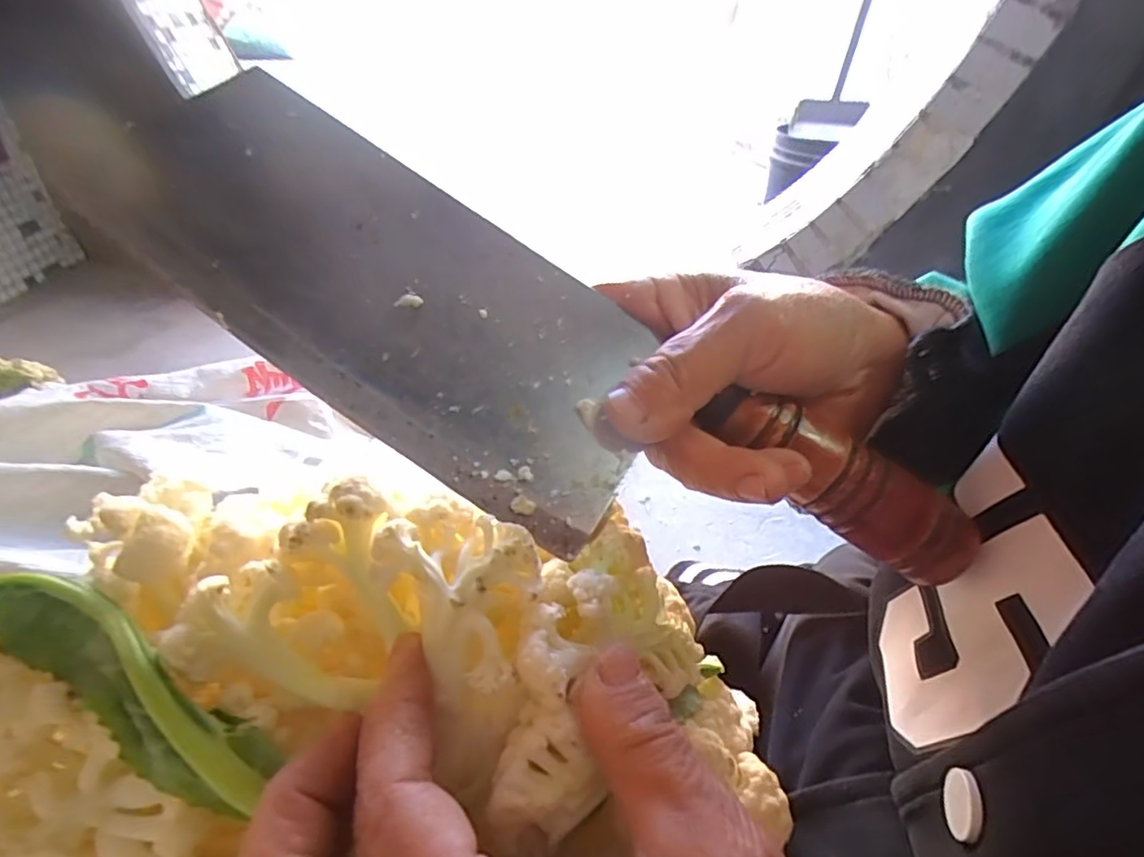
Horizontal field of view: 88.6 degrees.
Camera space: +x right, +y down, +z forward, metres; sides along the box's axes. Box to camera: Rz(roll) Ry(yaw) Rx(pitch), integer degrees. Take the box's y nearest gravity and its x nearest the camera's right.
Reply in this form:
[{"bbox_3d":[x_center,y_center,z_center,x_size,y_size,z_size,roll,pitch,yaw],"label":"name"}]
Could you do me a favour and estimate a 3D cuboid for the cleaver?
[{"bbox_3d":[-0.013,-0.022,0.180,0.279,0.033,0.089,28,41,0],"label":"cleaver"}]

